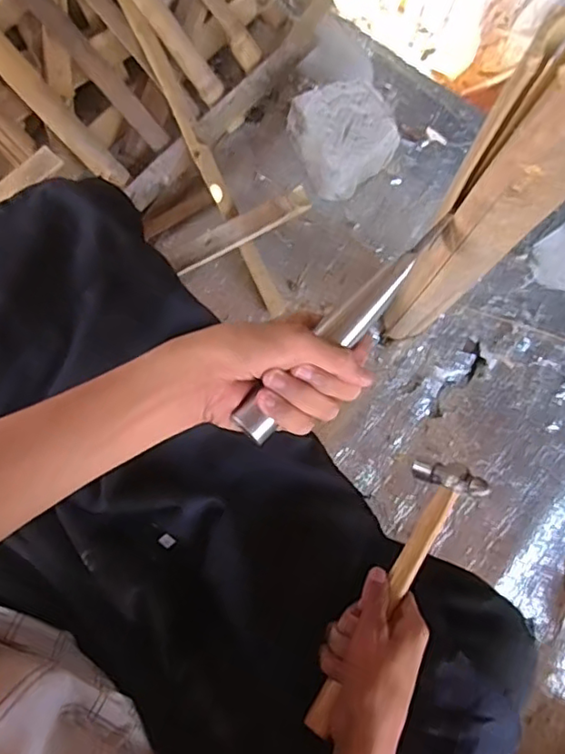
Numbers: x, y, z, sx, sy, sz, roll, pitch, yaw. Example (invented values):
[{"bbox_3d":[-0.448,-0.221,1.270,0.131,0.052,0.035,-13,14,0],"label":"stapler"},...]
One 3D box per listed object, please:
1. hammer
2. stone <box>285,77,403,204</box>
[{"bbox_3d":[0.097,0.188,0.542,0.062,0.033,0.264,33,69,9],"label":"hammer"},{"bbox_3d":[0.082,-0.325,0.819,0.120,0.073,0.134,-28,78,-11],"label":"stone"}]

